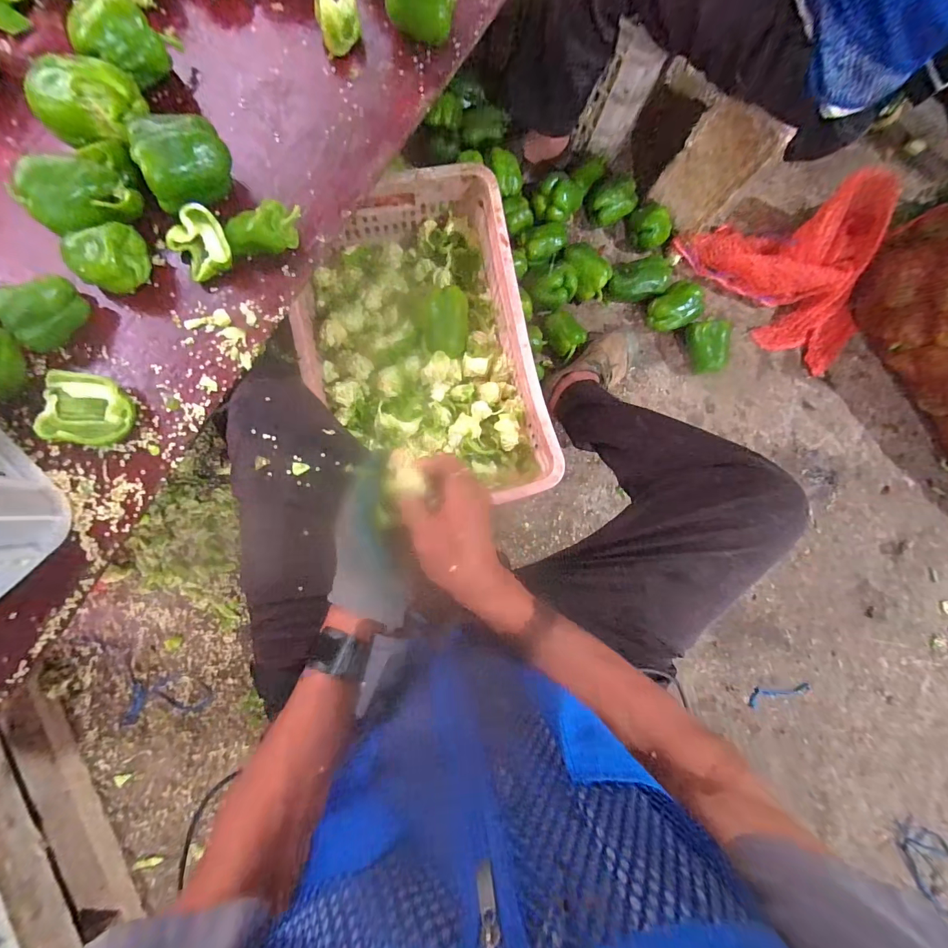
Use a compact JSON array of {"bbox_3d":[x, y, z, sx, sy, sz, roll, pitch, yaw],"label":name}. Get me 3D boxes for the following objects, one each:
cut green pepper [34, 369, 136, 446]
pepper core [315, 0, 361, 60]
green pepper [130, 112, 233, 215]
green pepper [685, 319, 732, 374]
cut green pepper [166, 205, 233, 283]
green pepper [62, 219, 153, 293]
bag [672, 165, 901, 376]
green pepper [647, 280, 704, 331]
[{"bbox_3d":[-0.432,-0.072,0.465,0.089,0.032,0.078,7,85,-5],"label":"cut green pepper"},{"bbox_3d":[-0.173,-0.583,0.533,0.053,0.049,0.033,-18,87,-7],"label":"pepper core"},{"bbox_3d":[-0.331,-0.352,0.480,0.099,0.081,0.070,-31,89,-7],"label":"green pepper"},{"bbox_3d":[0.506,-0.275,0.895,0.067,0.085,0.108,-13,87,-6],"label":"green pepper"},{"bbox_3d":[-0.322,-0.271,0.491,0.064,0.037,0.076,-34,89,-7],"label":"cut green pepper"},{"bbox_3d":[-0.412,-0.245,0.474,0.059,0.058,0.079,29,83,-2],"label":"green pepper"},{"bbox_3d":[0.725,-0.457,0.896,0.324,0.164,0.439,-40,90,-7],"label":"bag"},{"bbox_3d":[0.433,-0.356,0.904,0.088,0.090,0.086,0,85,-5],"label":"green pepper"}]

